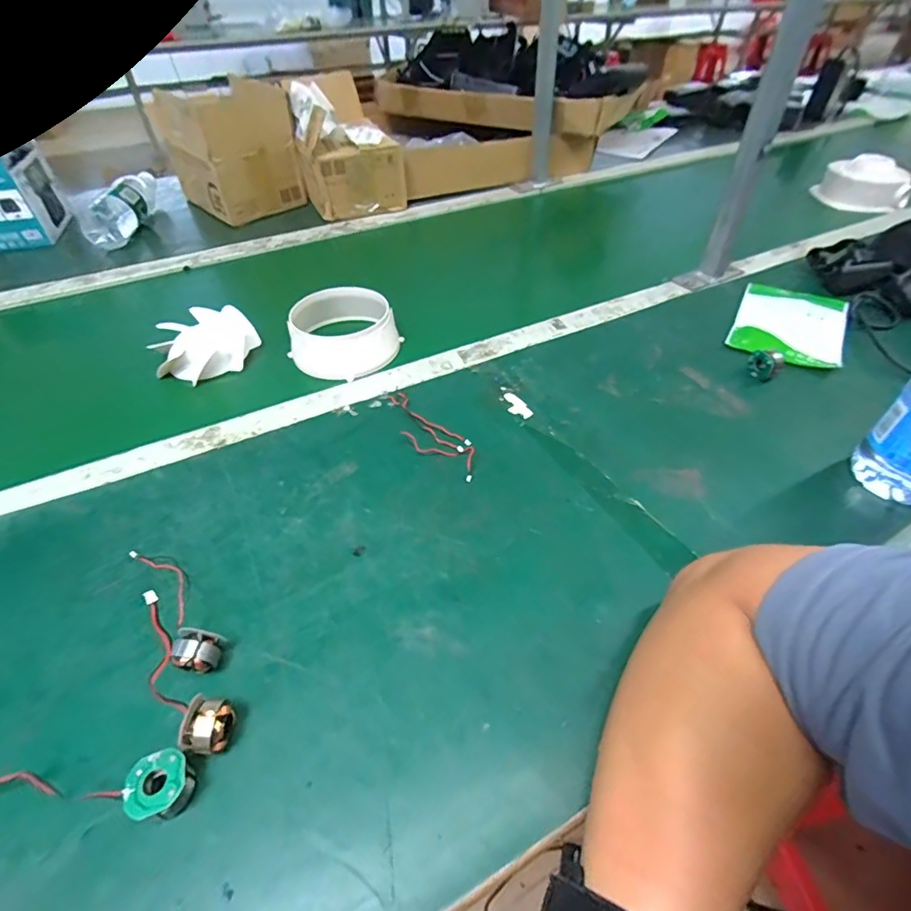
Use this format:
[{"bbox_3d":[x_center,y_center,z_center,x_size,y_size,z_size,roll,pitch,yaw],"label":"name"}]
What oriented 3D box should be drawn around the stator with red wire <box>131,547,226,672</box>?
[{"bbox_3d":[-0.198,0.098,0.347,0.027,0.028,0.133,-32,52,-27],"label":"stator with red wire"}]

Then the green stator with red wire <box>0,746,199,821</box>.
[{"bbox_3d":[-0.213,0.184,0.268,0.130,0.025,0.031,-5,45,-3],"label":"green stator with red wire"}]

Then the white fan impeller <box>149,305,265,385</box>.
[{"bbox_3d":[-0.293,-0.131,0.573,0.106,0.035,0.101,-32,53,-27],"label":"white fan impeller"}]

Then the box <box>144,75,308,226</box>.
[{"bbox_3d":[-0.380,-0.518,0.854,0.189,0.186,0.152,34,55,30],"label":"box"}]

